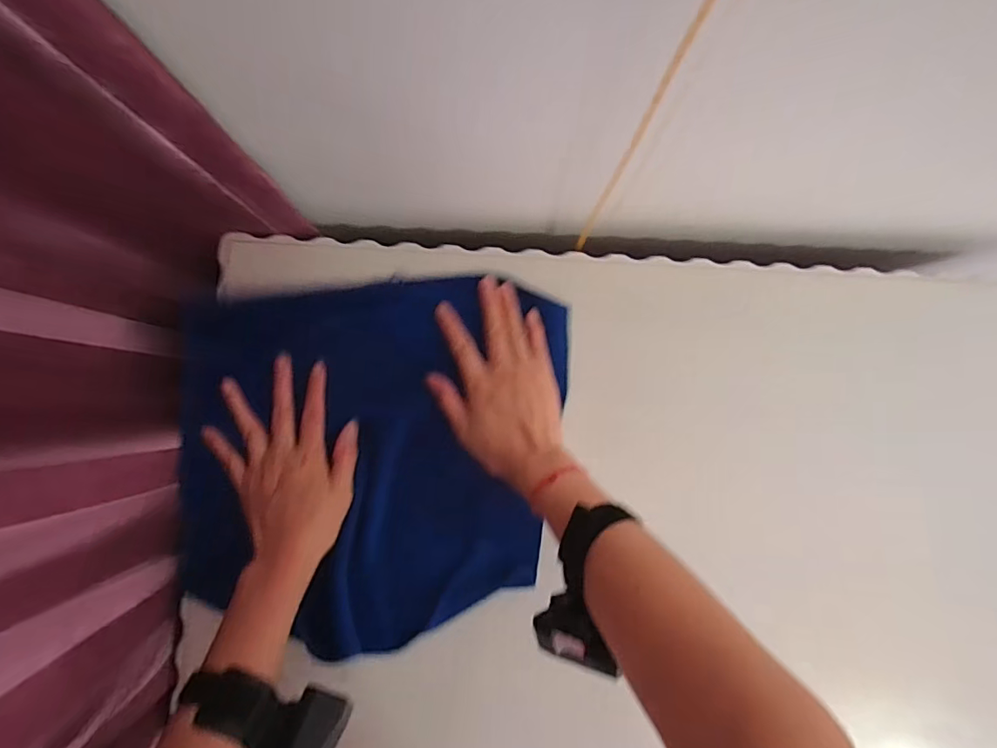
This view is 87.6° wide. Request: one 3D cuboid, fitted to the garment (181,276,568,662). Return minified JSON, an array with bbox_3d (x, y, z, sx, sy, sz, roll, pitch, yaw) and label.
[{"bbox_3d":[-0.110,0.073,0.460,0.331,0.026,0.313,0,84,-1],"label":"garment"}]

